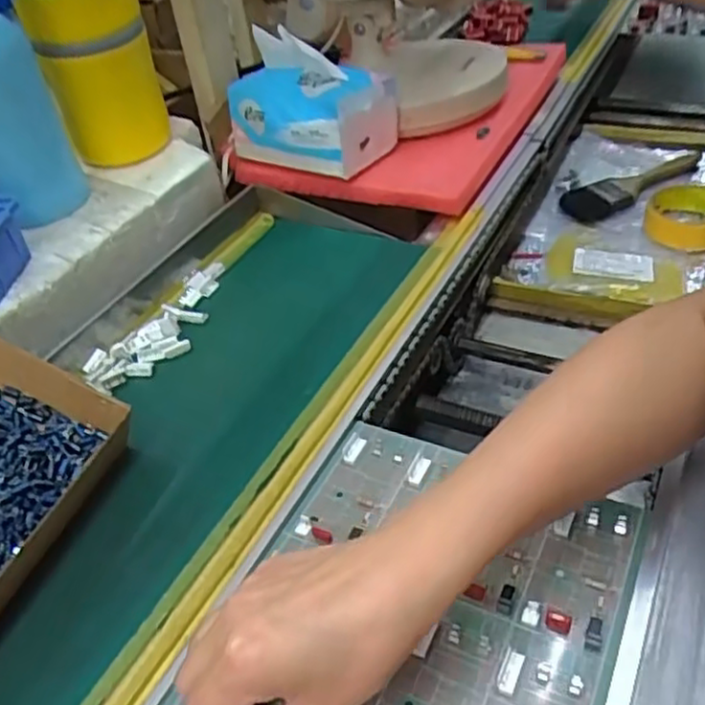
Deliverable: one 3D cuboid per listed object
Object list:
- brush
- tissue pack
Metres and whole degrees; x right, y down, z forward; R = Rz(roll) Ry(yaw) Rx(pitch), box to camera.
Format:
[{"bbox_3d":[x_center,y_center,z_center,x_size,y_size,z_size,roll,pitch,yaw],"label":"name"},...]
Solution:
[{"bbox_3d":[0.313,-0.191,0.811,0.192,0.019,0.057,-26,44,-21],"label":"brush"},{"bbox_3d":[-0.043,-0.234,0.665,0.144,0.101,0.088,15,46,24],"label":"tissue pack"}]

